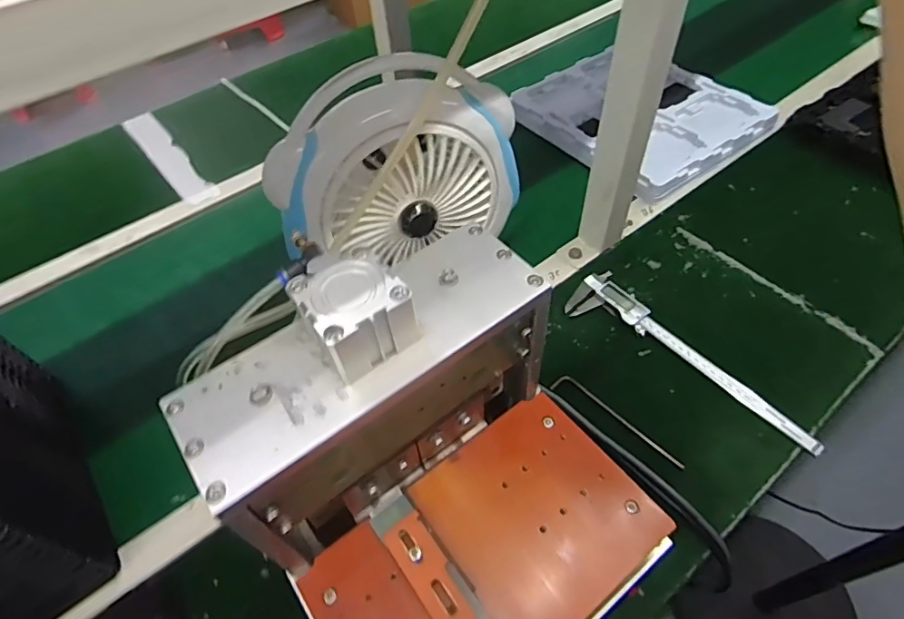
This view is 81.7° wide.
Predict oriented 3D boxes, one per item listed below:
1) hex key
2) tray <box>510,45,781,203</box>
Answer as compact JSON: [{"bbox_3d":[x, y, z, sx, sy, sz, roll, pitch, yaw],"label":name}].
[{"bbox_3d":[0.167,0.110,0.527,0.144,0.006,0.025,33,61,26],"label":"hex key"},{"bbox_3d":[0.294,-0.316,0.830,0.281,0.030,0.320,-31,56,-19],"label":"tray"}]

